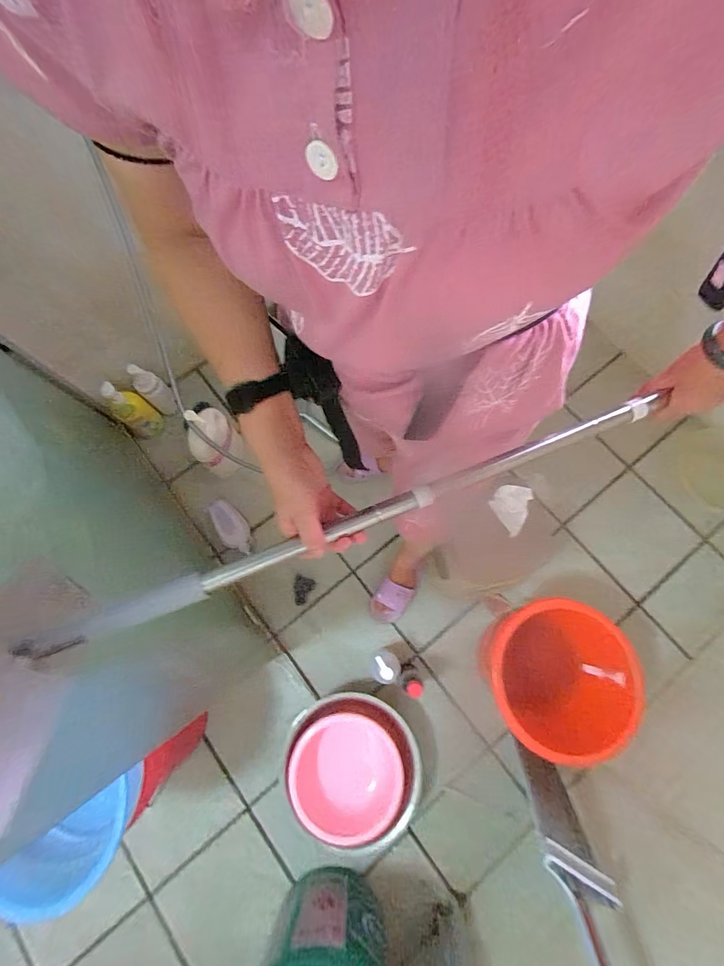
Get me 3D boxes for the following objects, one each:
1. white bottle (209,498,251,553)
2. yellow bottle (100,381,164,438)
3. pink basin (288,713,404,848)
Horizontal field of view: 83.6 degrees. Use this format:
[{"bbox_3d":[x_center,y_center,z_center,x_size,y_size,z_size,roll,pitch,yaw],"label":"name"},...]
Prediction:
[{"bbox_3d":[-0.398,0.132,1.218,0.084,0.051,0.183,-31,76,-7],"label":"white bottle"},{"bbox_3d":[-0.699,-0.217,1.218,0.053,0.215,0.101,3,58,29],"label":"yellow bottle"},{"bbox_3d":[-0.043,0.741,1.047,0.277,0.121,0.259,24,77,7],"label":"pink basin"}]

